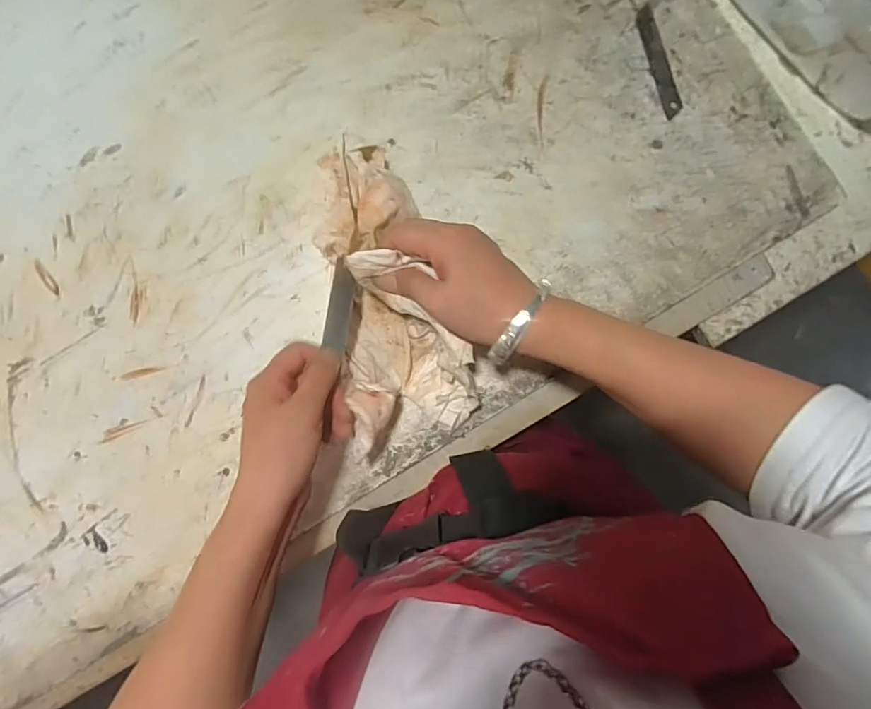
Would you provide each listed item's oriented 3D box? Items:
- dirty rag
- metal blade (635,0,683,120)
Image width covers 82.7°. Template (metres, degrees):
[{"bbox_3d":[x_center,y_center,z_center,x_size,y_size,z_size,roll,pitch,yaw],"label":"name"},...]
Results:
[{"bbox_3d":[-0.036,-0.050,0.377,0.093,0.070,0.229,-14,93,0],"label":"dirty rag"},{"bbox_3d":[0.191,-0.251,0.420,0.016,0.004,0.098,-15,88,0],"label":"metal blade"}]

